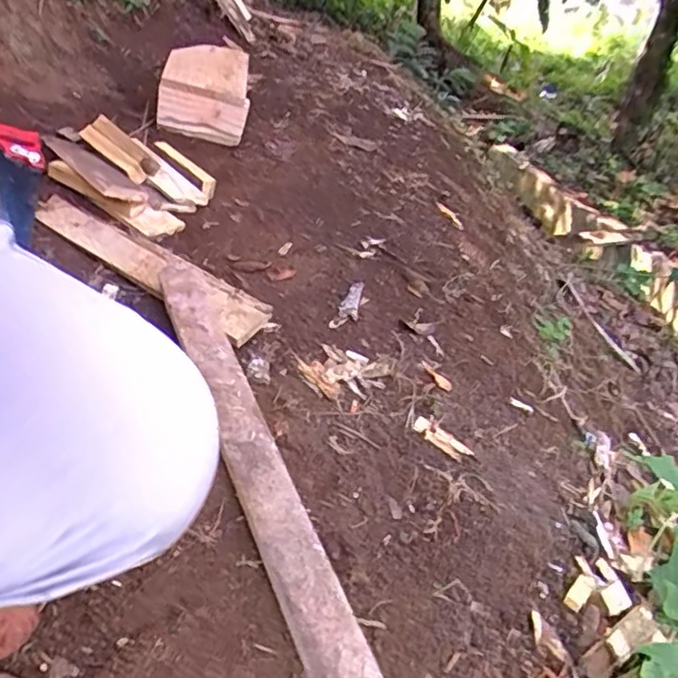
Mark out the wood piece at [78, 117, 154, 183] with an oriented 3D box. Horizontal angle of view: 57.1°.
[{"bbox_3d":[-0.452,-0.393,1.276,0.073,0.033,0.209,-29,62,-35],"label":"wood piece"}]

